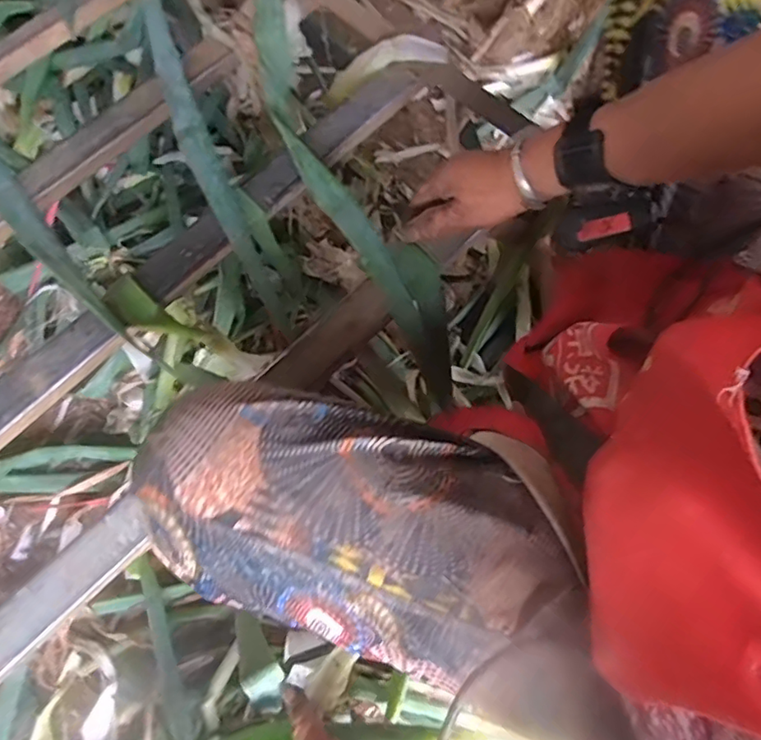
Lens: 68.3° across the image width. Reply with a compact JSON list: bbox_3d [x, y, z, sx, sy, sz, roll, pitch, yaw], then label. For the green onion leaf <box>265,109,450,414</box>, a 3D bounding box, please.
[{"bbox_3d":[-0.003,-0.118,0.531,0.061,0.084,0.281,-32,76,-12],"label":"green onion leaf"}]

